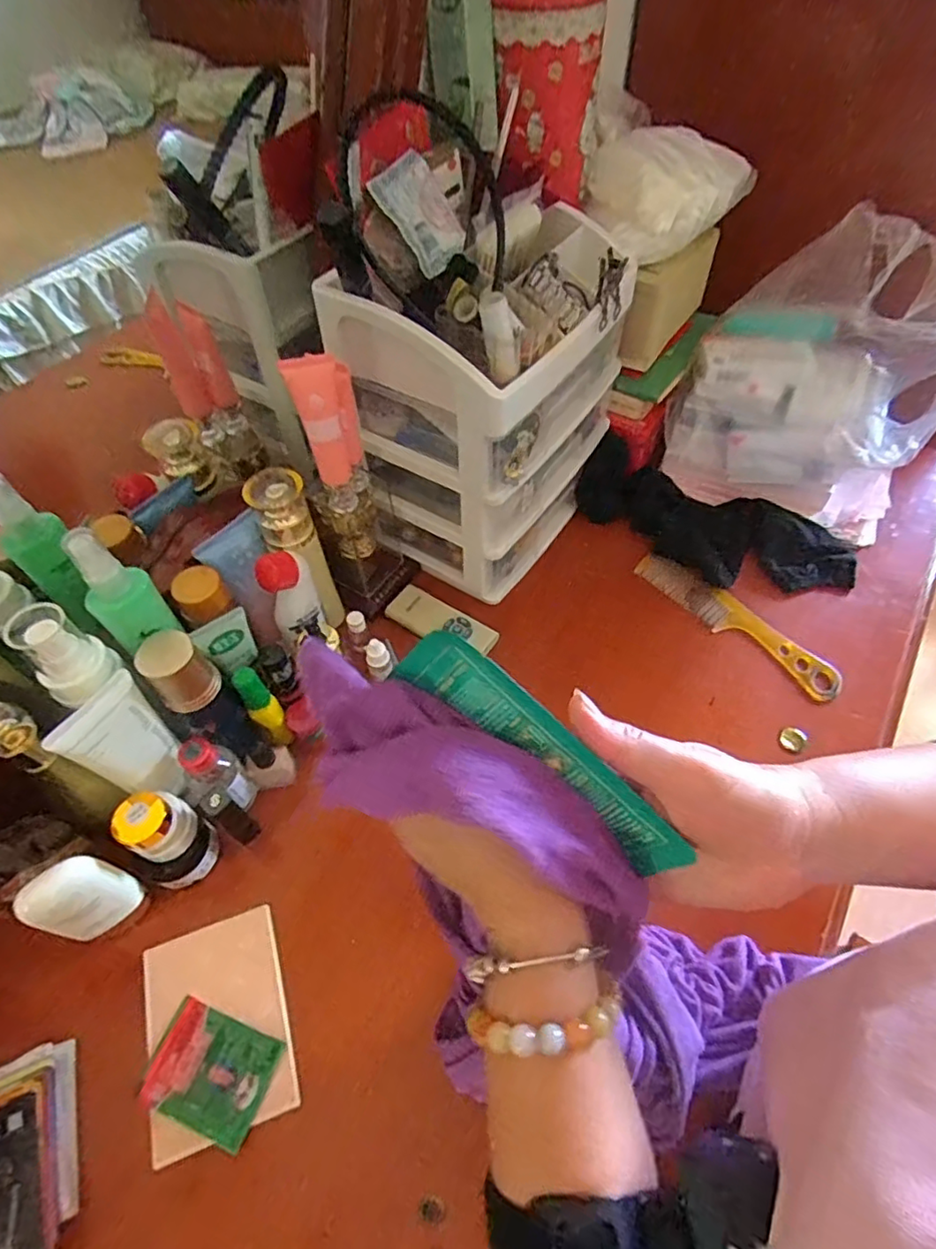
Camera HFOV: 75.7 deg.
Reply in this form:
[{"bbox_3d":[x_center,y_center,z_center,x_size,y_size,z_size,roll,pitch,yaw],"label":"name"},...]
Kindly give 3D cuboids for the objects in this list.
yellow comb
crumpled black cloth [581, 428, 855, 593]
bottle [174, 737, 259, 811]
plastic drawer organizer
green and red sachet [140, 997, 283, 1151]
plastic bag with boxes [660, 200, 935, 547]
[{"bbox_3d":[0.256,-0.005,0.579,0.043,0.009,0.209,-38,64,-22],"label":"yellow comb"},{"bbox_3d":[0.250,-0.102,0.620,0.284,0.040,0.113,19,58,13],"label":"crumpled black cloth"},{"bbox_3d":[-0.183,0.109,0.448,0.037,0.071,0.030,31,61,21],"label":"bottle"},{"bbox_3d":[0.020,-0.207,0.565,0.172,0.255,0.246,26,60,18],"label":"plastic drawer organizer"},{"bbox_3d":[-0.164,0.281,0.381,0.078,0.008,0.057,16,57,12],"label":"green and red sachet"},{"bbox_3d":[0.353,-0.239,0.603,0.246,0.224,0.194,29,61,20],"label":"plastic bag with boxes"}]

